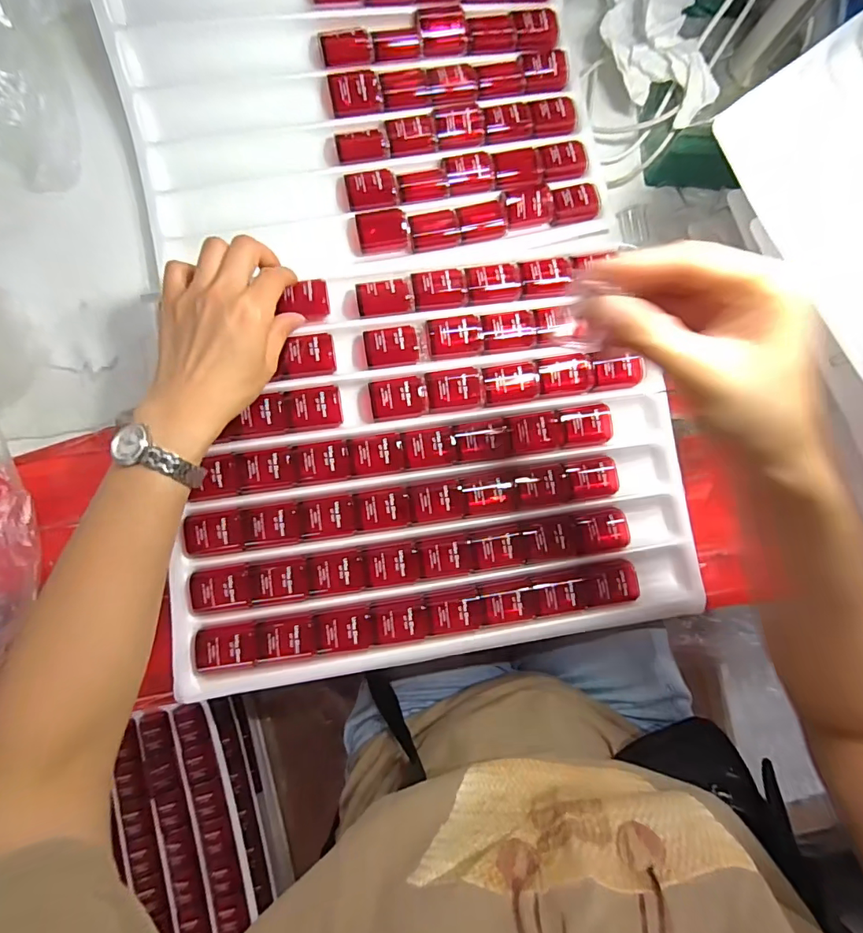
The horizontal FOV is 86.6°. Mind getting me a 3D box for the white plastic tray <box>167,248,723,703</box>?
[{"bbox_3d":[0.003,-0.007,0.353,0.376,0.024,0.296,-6,85,-5],"label":"white plastic tray"}]

